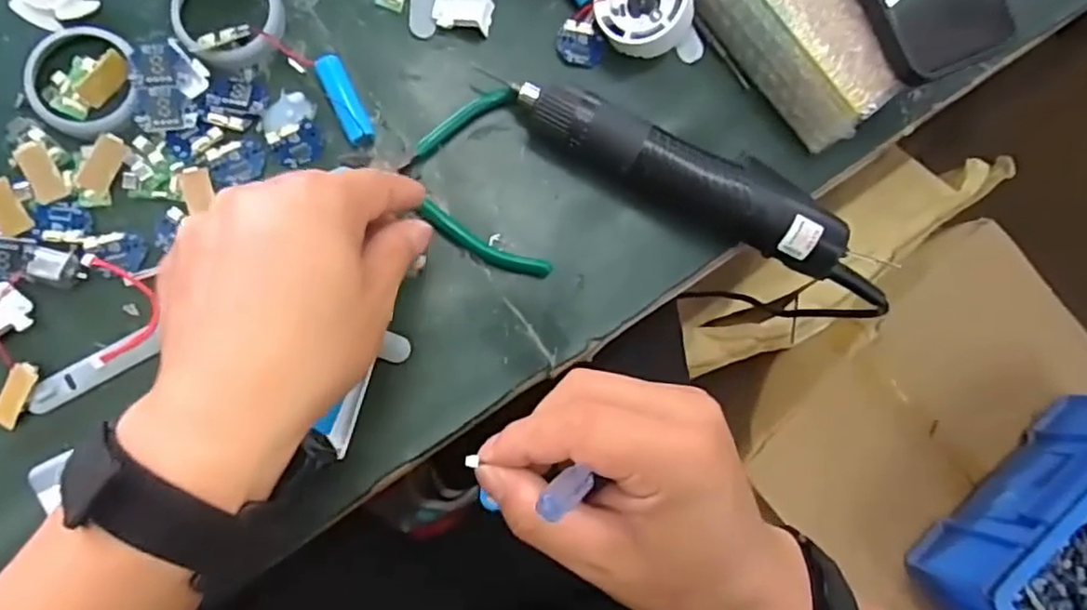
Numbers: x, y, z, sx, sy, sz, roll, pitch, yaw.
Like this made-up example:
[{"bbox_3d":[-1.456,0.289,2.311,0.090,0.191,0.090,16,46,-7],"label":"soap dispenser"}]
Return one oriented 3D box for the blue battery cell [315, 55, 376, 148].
[{"bbox_3d":[-0.111,-0.114,0.376,0.015,0.012,0.053,-25,90,-9],"label":"blue battery cell"}]

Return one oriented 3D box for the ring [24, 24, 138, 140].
[{"bbox_3d":[-0.243,-0.119,0.353,0.062,0.011,0.057,1,86,-8],"label":"ring"}]

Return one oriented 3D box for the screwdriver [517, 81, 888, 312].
[{"bbox_3d":[0.084,-0.070,0.384,0.217,0.044,0.042,28,82,-5],"label":"screwdriver"}]

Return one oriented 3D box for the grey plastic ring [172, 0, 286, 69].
[{"bbox_3d":[-0.174,-0.162,0.370,0.057,0.013,0.059,1,86,-8],"label":"grey plastic ring"}]

